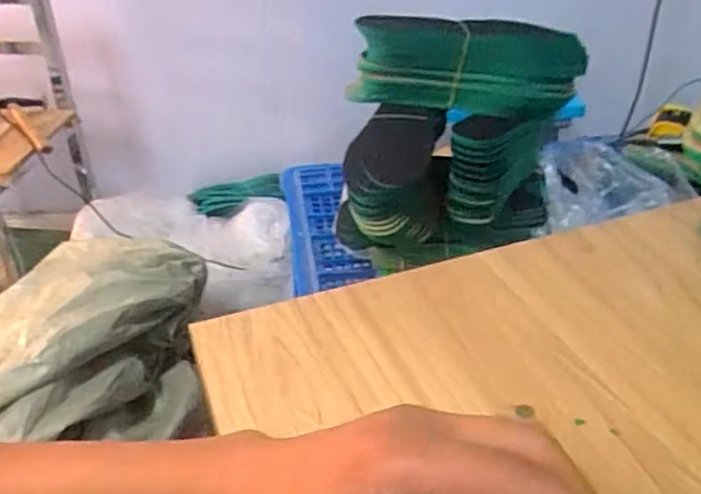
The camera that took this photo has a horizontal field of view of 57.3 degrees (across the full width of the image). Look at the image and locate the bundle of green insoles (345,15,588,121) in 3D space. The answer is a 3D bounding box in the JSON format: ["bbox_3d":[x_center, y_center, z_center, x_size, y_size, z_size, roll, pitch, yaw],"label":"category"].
[{"bbox_3d":[0.147,-0.236,0.818,0.278,0.095,0.101,7,35,12],"label":"bundle of green insoles"}]

